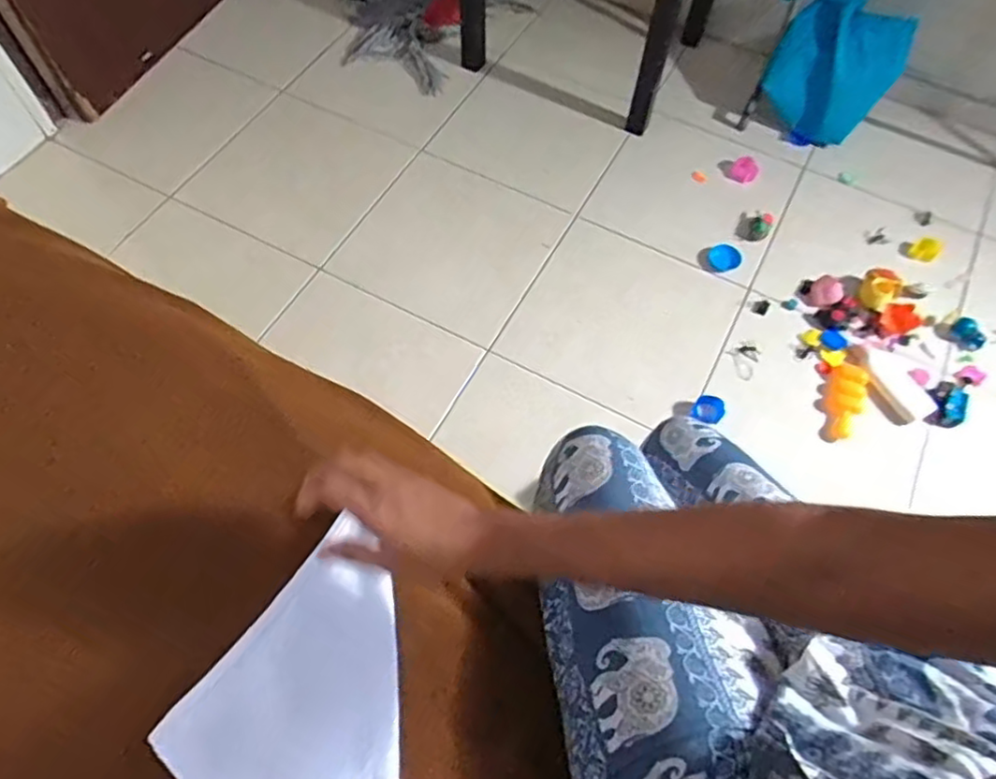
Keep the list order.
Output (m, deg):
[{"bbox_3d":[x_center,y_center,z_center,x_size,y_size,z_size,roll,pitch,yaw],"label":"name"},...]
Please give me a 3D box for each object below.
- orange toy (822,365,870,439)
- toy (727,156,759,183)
[{"bbox_3d":[0.669,0.023,1.304,0.068,0.031,0.164,23,64,9],"label":"orange toy"},{"bbox_3d":[0.598,-0.532,1.631,0.063,0.025,0.066,1,62,-2],"label":"toy"}]

